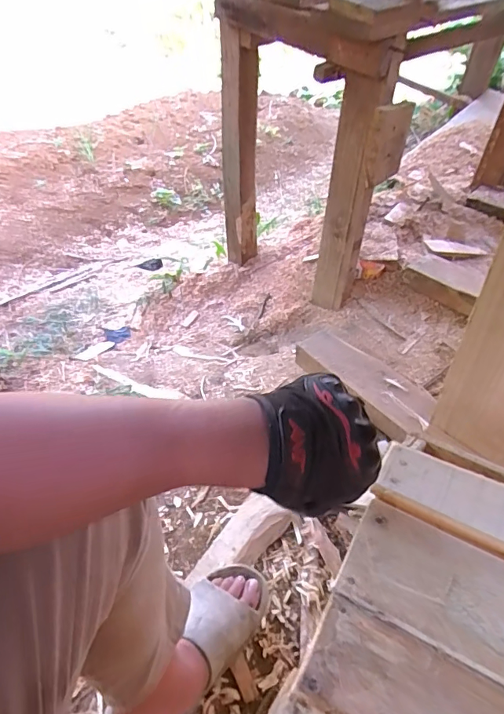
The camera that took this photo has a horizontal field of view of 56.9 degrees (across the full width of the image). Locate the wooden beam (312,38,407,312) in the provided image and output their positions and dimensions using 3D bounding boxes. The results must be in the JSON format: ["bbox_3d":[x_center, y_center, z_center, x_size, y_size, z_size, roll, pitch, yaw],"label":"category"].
[{"bbox_3d":[0.246,-0.397,1.191,0.131,0.650,0.079,9,49,10],"label":"wooden beam"}]

